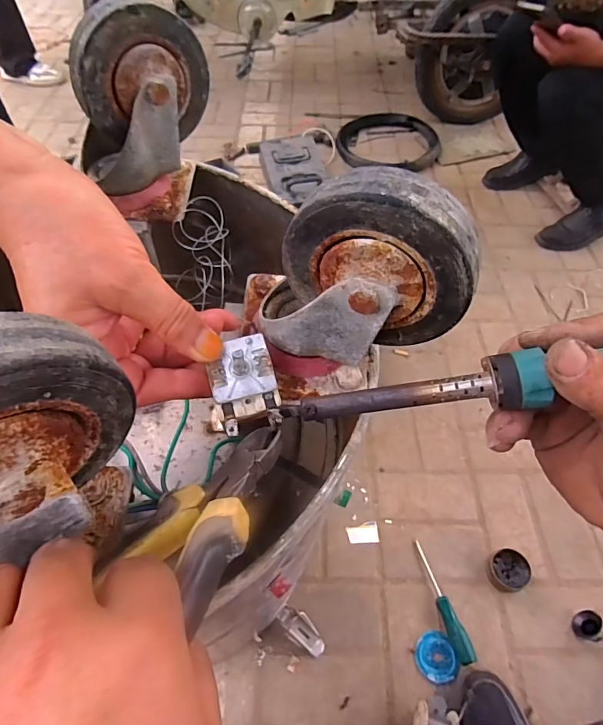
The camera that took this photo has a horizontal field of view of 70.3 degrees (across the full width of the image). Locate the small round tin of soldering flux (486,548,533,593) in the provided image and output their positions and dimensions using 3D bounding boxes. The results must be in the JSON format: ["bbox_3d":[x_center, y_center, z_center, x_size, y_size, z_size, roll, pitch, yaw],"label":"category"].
[{"bbox_3d":[0.358,0.359,0.742,0.061,0.029,0.067,0,54,0],"label":"small round tin of soldering flux"}]

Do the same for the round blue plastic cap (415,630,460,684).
[{"bbox_3d":[0.215,0.467,0.681,0.064,0.011,0.067,0,54,0],"label":"round blue plastic cap"}]

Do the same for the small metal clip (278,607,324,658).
[{"bbox_3d":[0.000,0.428,0.687,0.095,0.013,0.040,48,63,-5],"label":"small metal clip"}]

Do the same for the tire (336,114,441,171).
[{"bbox_3d":[0.314,-0.797,1.542,0.364,0.039,0.345,10,55,6],"label":"tire"}]

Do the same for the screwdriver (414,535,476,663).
[{"bbox_3d":[0.236,0.395,0.722,0.026,0.024,0.189,-13,55,-9],"label":"screwdriver"}]

